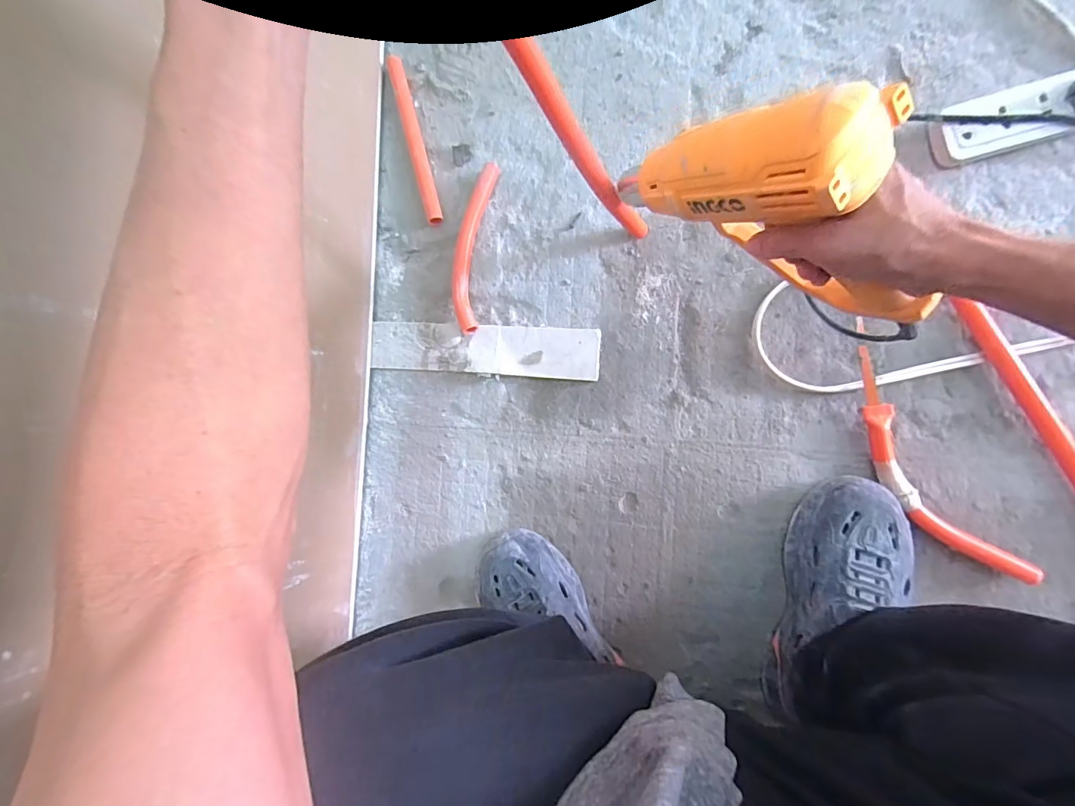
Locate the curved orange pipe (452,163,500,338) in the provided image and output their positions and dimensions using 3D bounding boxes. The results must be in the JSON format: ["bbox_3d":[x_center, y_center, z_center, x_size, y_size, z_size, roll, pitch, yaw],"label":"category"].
[{"bbox_3d":[-0.083,-0.193,0.572,0.042,0.024,0.208,8,89,8],"label":"curved orange pipe"}]

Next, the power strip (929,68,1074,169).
[{"bbox_3d":[0.508,-0.306,0.483,0.159,0.032,0.067,-15,86,7],"label":"power strip"}]

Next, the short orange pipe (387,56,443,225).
[{"bbox_3d":[-0.160,-0.345,0.589,0.020,0.019,0.234,-16,86,7],"label":"short orange pipe"}]

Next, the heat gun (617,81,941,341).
[{"bbox_3d":[0.186,-0.143,0.322,0.251,0.148,0.078,40,94,8],"label":"heat gun"}]

